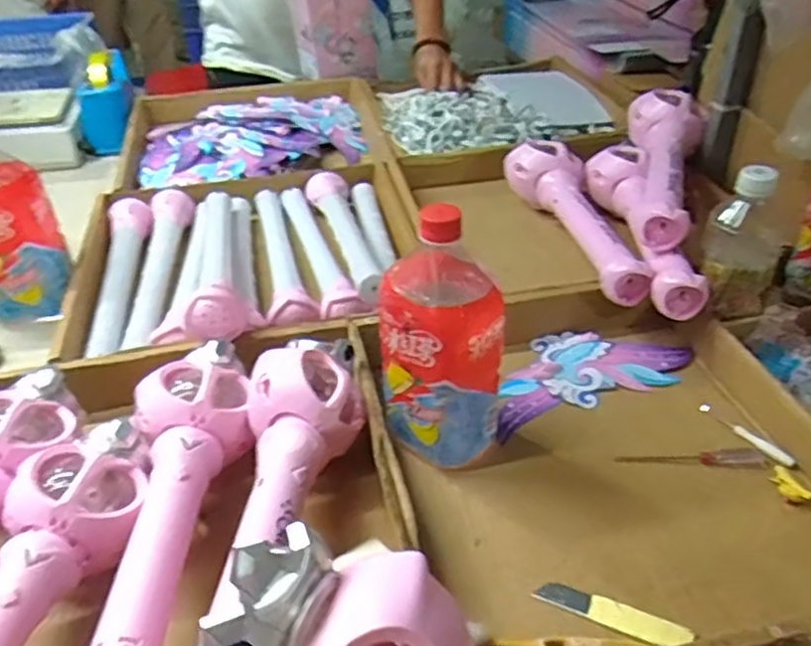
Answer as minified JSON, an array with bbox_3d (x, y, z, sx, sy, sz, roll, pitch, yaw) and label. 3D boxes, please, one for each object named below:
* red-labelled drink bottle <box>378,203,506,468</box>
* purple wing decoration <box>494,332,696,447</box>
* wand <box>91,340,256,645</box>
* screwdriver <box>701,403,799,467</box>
[{"bbox_3d":[0.032,0.017,0.537,0.081,0.211,0.079,-1,38,1],"label":"red-labelled drink bottle"},{"bbox_3d":[0.170,0.041,0.668,0.221,0.016,0.103,-14,40,-16],"label":"purple wing decoration"},{"bbox_3d":[-0.155,0.140,0.462,0.082,0.085,0.357,-7,39,-6],"label":"wand"},{"bbox_3d":[0.296,0.097,0.595,0.013,0.009,0.089,-23,43,-24],"label":"screwdriver"}]

